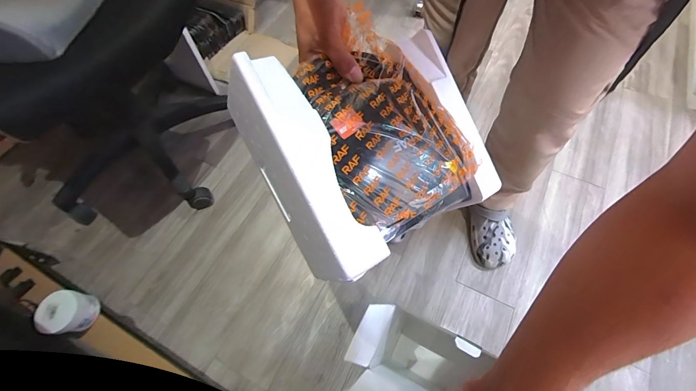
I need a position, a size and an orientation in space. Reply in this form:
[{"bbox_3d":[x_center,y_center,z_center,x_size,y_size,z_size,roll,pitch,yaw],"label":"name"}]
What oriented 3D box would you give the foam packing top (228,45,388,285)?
[{"bbox_3d":[-0.053,-0.026,0.347,0.070,0.109,0.241,-27,88,-27],"label":"foam packing top"}]

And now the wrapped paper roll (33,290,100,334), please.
[{"bbox_3d":[-0.537,0.224,0.594,0.060,0.076,0.074,9,63,10],"label":"wrapped paper roll"}]

